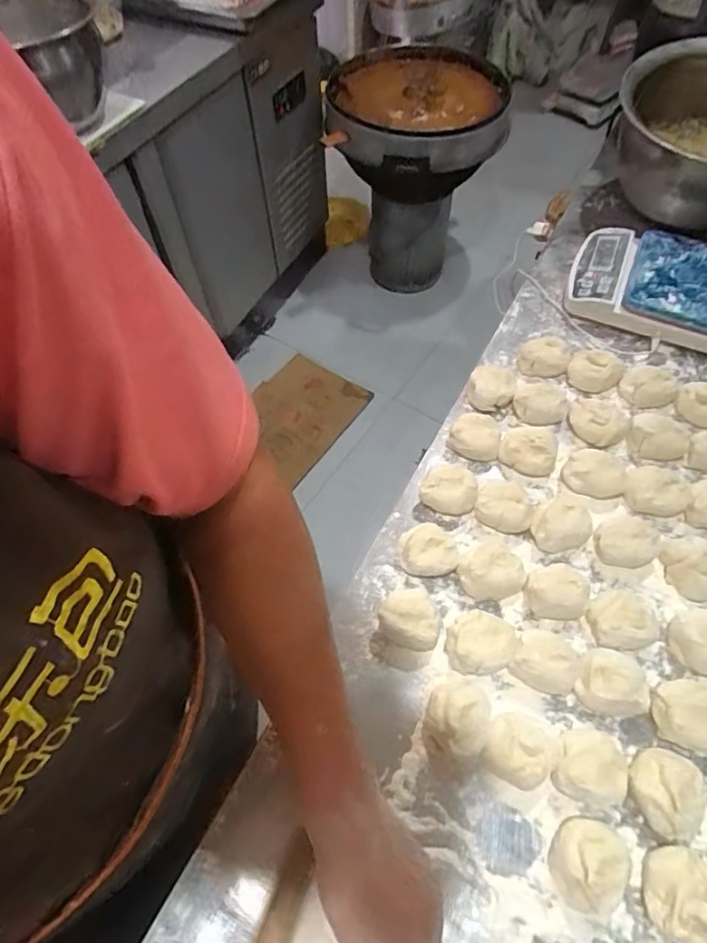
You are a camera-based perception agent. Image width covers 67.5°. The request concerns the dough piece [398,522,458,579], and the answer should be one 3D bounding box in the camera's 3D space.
[{"bbox_3d":[0.069,0.075,0.499,0.050,0.029,0.050,-1,58,1],"label":"dough piece"}]

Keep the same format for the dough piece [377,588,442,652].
[{"bbox_3d":[0.052,0.127,0.464,0.052,0.035,0.049,23,62,15],"label":"dough piece"}]

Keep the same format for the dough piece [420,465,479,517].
[{"bbox_3d":[0.095,0.018,0.519,0.052,0.027,0.041,18,60,12],"label":"dough piece"}]

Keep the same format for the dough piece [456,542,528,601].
[{"bbox_3d":[0.123,0.091,0.475,0.056,0.029,0.049,29,64,18],"label":"dough piece"}]

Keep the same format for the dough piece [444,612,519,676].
[{"bbox_3d":[0.106,0.142,0.441,0.054,0.035,0.047,4,59,4],"label":"dough piece"}]

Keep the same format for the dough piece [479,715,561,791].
[{"bbox_3d":[0.125,0.212,0.402,0.050,0.032,0.045,20,61,14],"label":"dough piece"}]

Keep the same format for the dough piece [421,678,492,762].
[{"bbox_3d":[0.083,0.194,0.420,0.046,0.038,0.054,17,60,12],"label":"dough piece"}]

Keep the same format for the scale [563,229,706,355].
[{"bbox_3d":[0.368,-0.215,0.633,0.204,0.070,0.127,20,61,13],"label":"scale"}]

